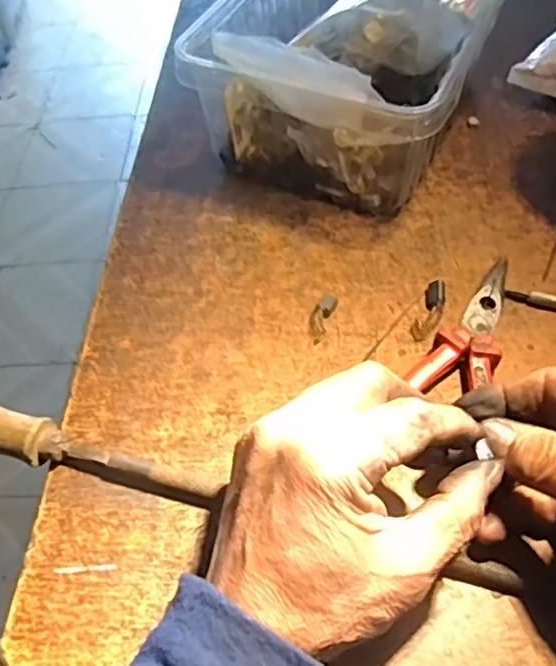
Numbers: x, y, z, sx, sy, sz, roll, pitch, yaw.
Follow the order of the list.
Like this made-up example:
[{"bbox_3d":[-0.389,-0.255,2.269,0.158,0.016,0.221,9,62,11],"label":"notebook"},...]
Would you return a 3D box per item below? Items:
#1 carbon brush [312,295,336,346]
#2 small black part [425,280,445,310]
[{"bbox_3d":[0.026,-0.010,0.377,0.010,0.006,0.034,14,56,16],"label":"carbon brush"},{"bbox_3d":[0.093,-0.022,0.382,0.011,0.010,0.017,3,53,8],"label":"small black part"}]

